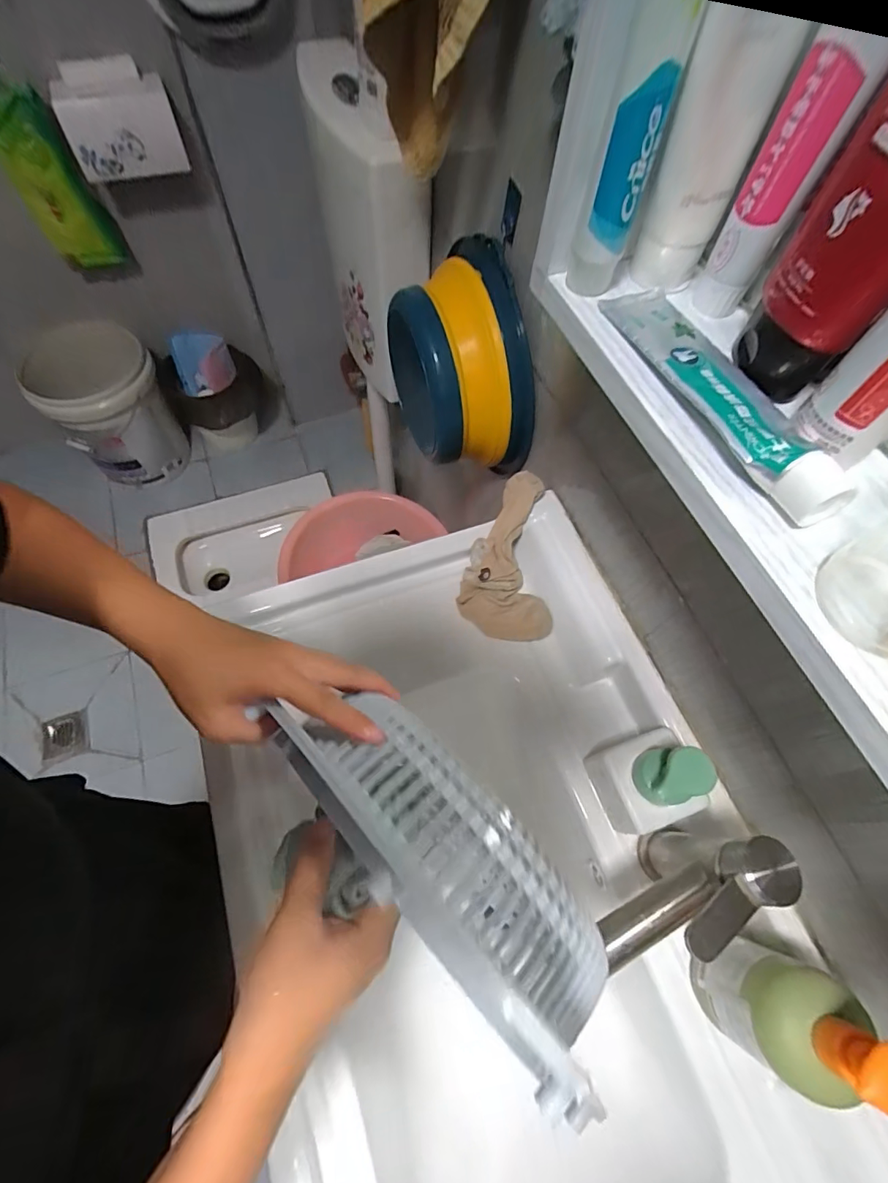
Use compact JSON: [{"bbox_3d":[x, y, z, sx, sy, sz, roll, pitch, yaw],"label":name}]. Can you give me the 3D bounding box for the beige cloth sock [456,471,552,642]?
[{"bbox_3d":[0.068,-0.039,0.573,0.102,0.023,0.192,-4,85,18],"label":"beige cloth sock"}]

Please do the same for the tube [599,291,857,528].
[{"bbox_3d":[0.135,-0.105,0.242,0.041,0.026,0.168,-15,66,-10],"label":"tube"}]

